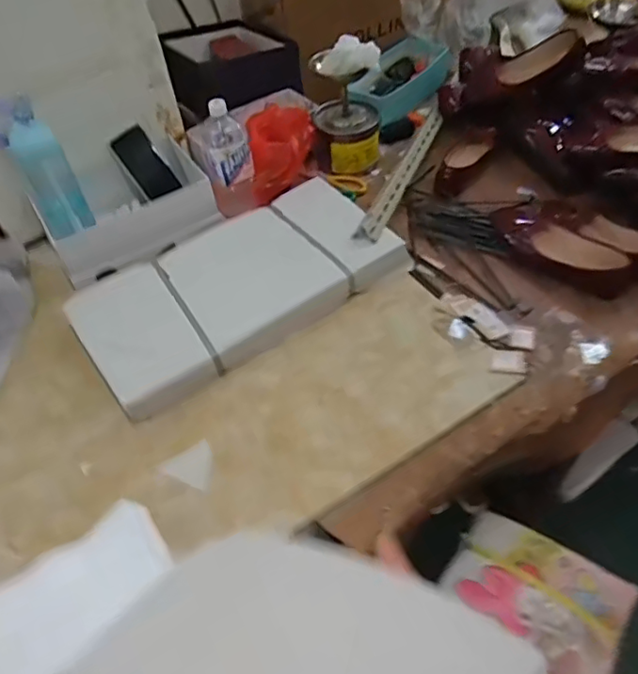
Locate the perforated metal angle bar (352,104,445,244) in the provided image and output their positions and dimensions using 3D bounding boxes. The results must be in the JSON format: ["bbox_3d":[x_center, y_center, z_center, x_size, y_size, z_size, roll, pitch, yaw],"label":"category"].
[{"bbox_3d":[0.179,-0.353,1.168,0.047,0.027,0.521,16,55,18],"label":"perforated metal angle bar"}]

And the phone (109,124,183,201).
[{"bbox_3d":[-0.346,-0.345,1.152,0.075,0.148,0.010,-30,38,0],"label":"phone"}]

